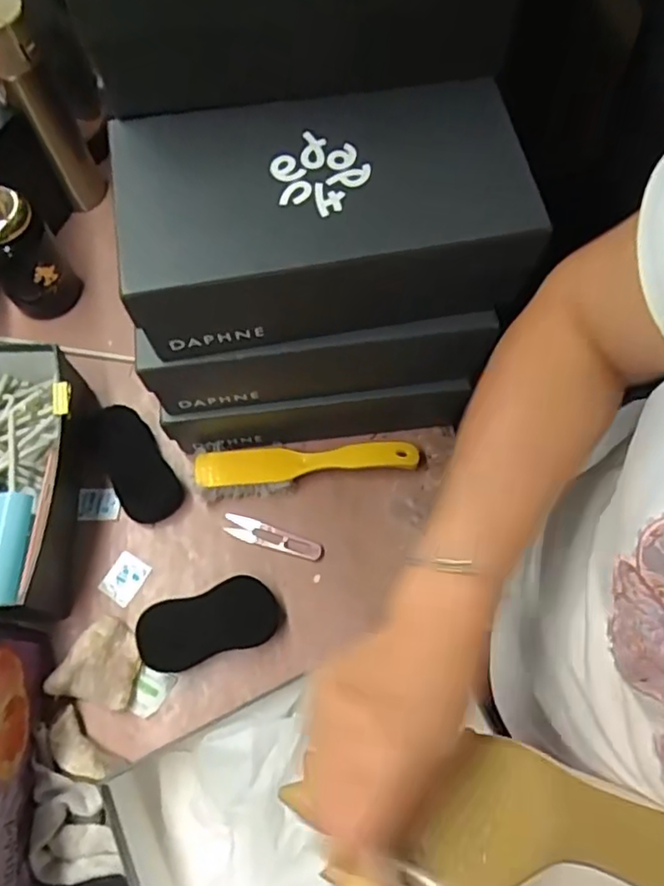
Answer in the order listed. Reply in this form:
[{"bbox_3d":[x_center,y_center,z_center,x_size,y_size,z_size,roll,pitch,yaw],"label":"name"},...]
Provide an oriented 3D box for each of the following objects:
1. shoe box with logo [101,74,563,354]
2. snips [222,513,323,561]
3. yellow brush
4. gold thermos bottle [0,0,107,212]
[{"bbox_3d":[-0.010,-0.177,0.483,0.289,0.095,0.159,-8,69,-3],"label":"shoe box with logo"},{"bbox_3d":[-0.061,0.096,0.641,0.105,0.006,0.024,16,69,6],"label":"snips"},{"bbox_3d":[-0.026,0.027,0.647,0.226,0.041,0.052,-1,68,-1],"label":"yellow brush"},{"bbox_3d":[-0.324,-0.369,0.699,0.069,0.234,0.062,-29,71,-11],"label":"gold thermos bottle"}]

